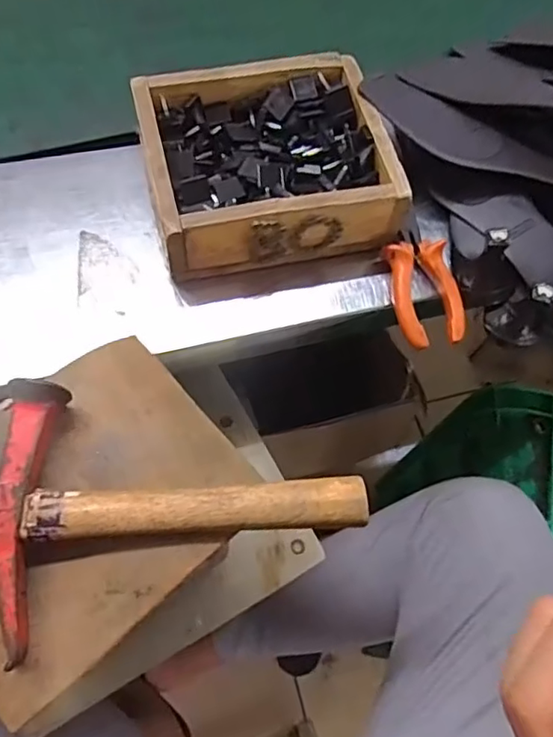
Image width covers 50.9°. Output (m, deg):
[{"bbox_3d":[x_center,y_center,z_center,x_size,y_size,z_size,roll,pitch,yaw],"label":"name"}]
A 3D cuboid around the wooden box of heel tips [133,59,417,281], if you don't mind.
[{"bbox_3d":[-0.009,-0.159,0.456,0.182,0.064,0.156,-11,68,-11],"label":"wooden box of heel tips"}]

